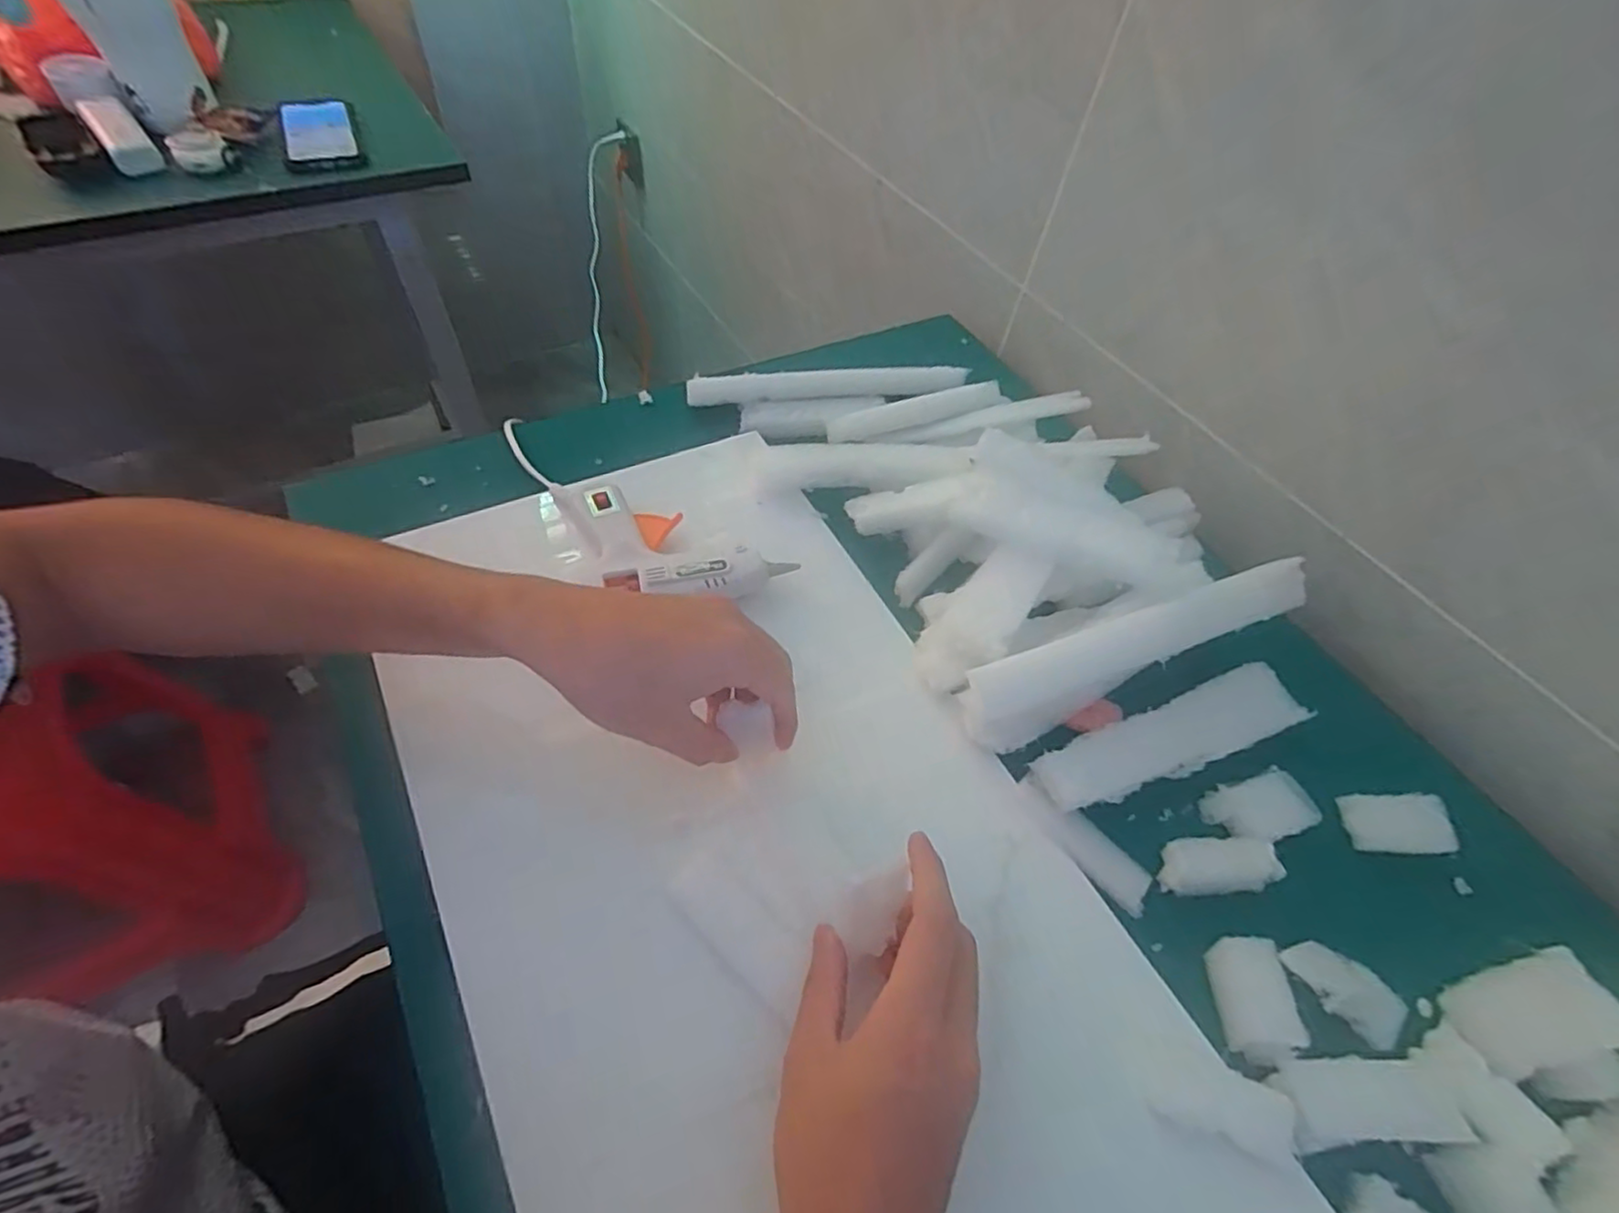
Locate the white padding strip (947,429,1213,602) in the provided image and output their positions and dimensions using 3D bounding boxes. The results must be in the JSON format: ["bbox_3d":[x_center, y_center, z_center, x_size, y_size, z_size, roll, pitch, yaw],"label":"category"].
[{"bbox_3d":[0.166,-0.053,0.430,0.146,0.031,0.061,30,57,14],"label":"white padding strip"}]

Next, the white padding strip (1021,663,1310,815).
[{"bbox_3d":[0.222,0.078,0.410,0.186,0.014,0.042,-19,59,-15],"label":"white padding strip"}]

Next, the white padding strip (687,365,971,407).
[{"bbox_3d":[0.017,-0.188,0.574,0.235,0.021,0.025,-6,56,-7],"label":"white padding strip"}]

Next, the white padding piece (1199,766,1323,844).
[{"bbox_3d":[0.266,0.120,0.402,0.057,0.016,0.037,-15,58,-13],"label":"white padding piece"}]

